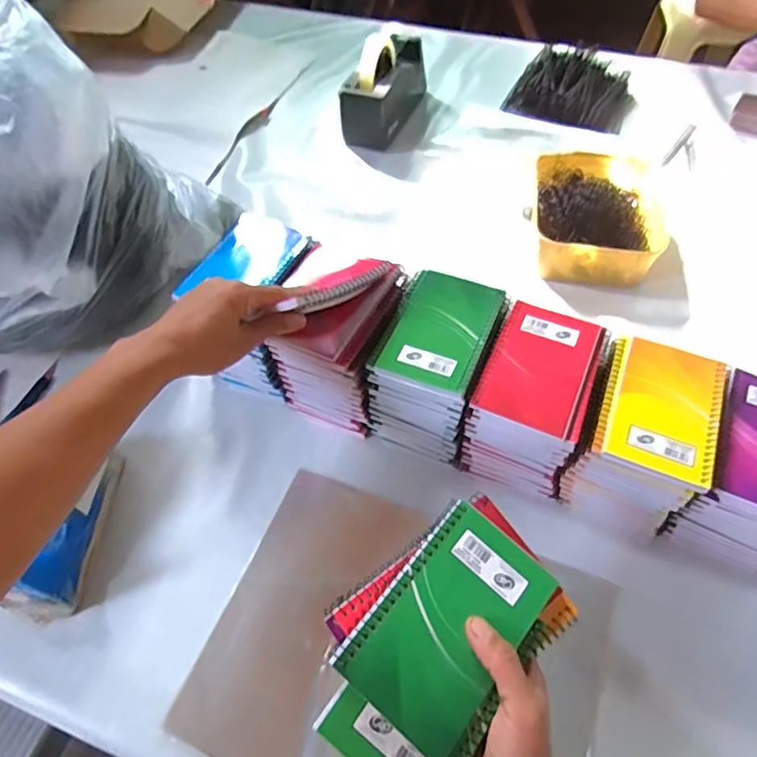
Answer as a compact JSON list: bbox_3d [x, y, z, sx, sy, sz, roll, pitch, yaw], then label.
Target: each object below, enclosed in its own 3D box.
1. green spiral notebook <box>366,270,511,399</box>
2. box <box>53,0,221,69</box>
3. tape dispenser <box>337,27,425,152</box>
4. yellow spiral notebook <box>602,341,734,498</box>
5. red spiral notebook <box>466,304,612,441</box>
[{"bbox_3d":[0.058,-0.047,0.518,0.095,0.015,0.127,18,59,14],"label":"green spiral notebook"},{"bbox_3d":[-0.480,-0.761,1.138,0.276,0.077,0.373,15,58,12],"label":"box"},{"bbox_3d":[0.014,-0.486,0.908,0.087,0.125,0.210,14,58,12],"label":"tape dispenser"},{"bbox_3d":[0.246,0.024,0.471,0.082,0.012,0.129,21,60,16],"label":"yellow spiral notebook"},{"bbox_3d":[0.146,-0.011,0.490,0.090,0.008,0.125,21,60,16],"label":"red spiral notebook"}]

